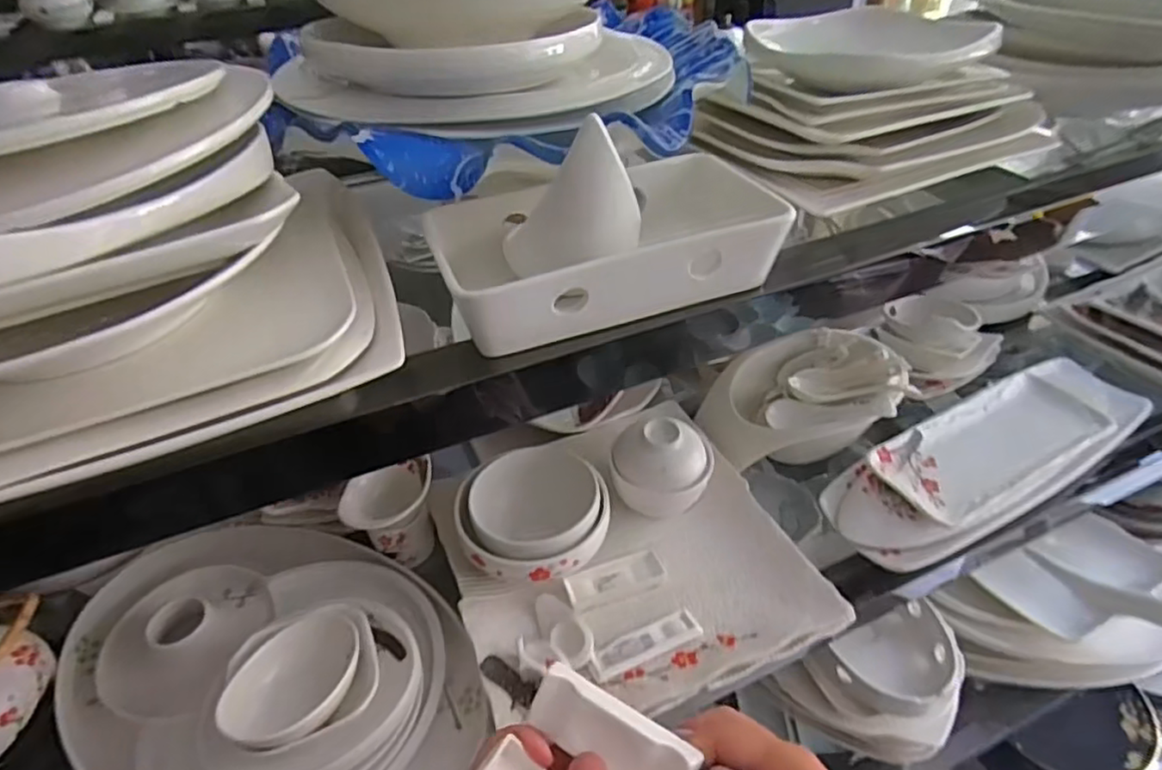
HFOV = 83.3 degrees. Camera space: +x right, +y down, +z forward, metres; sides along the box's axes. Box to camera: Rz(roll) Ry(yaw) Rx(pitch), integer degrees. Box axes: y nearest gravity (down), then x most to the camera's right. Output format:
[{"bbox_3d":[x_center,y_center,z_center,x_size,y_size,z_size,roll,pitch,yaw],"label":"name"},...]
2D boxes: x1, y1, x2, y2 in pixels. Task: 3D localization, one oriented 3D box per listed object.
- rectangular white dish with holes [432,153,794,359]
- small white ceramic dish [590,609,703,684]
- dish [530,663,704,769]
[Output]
[{"bbox_3d":[0.020,-0.102,0.478,0.250,0.057,0.129,-17,42,-16],"label":"rectangular white dish with holes"},{"bbox_3d":[0.058,0.235,0.589,0.104,0.012,0.029,-17,42,-17],"label":"small white ceramic dish"},{"bbox_3d":[0.017,0.194,0.363,0.094,0.018,0.037,20,84,26],"label":"dish"}]

